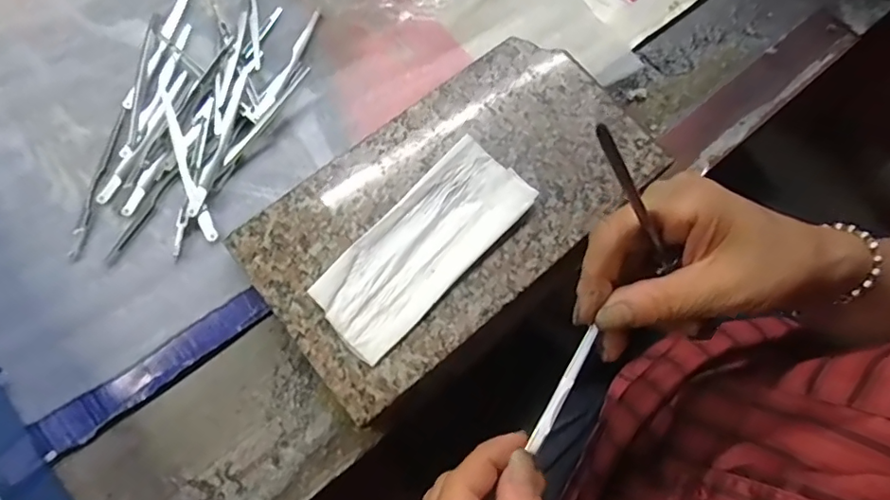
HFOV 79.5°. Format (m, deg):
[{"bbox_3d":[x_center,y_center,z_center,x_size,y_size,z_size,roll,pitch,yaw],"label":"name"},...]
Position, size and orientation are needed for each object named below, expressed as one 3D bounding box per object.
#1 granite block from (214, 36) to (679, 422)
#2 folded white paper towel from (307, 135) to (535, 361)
[{"bbox_3d":[0.007,-0.026,0.330,0.237,0.032,0.131,-39,79,-11],"label":"granite block"},{"bbox_3d":[-0.012,-0.003,0.304,0.054,0.011,0.133,43,78,10],"label":"folded white paper towel"}]

